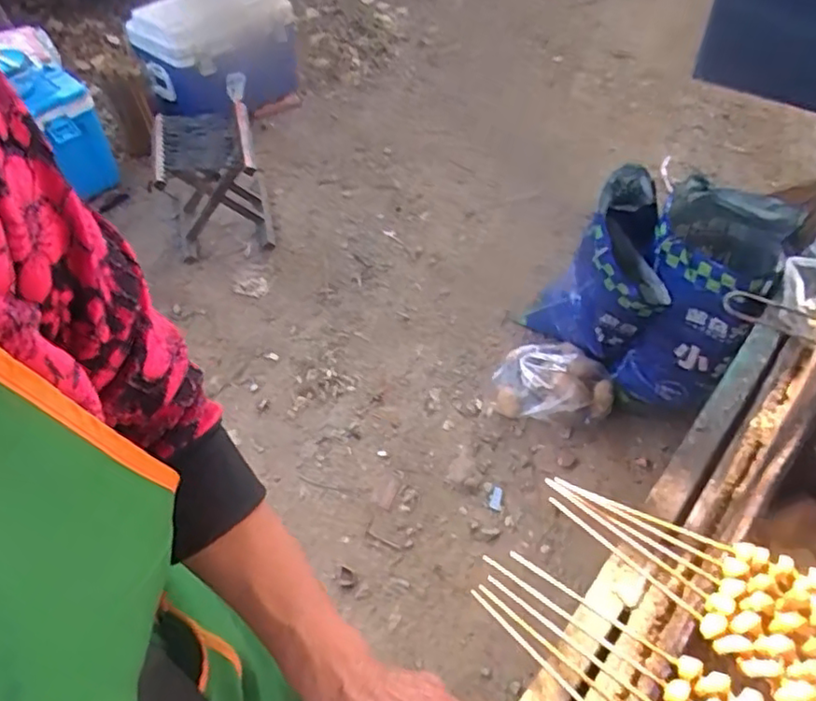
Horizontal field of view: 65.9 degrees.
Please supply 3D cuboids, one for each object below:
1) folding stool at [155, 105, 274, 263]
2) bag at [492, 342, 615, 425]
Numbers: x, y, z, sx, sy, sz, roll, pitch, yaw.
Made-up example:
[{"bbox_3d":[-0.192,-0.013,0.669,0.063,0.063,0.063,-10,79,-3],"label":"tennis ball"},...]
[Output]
[{"bbox_3d":[-0.532,-0.452,1.732,0.255,0.308,0.317,-14,50,-7],"label":"folding stool"},{"bbox_3d":[0.337,0.073,1.451,0.255,0.133,0.142,13,52,15],"label":"bag"}]

